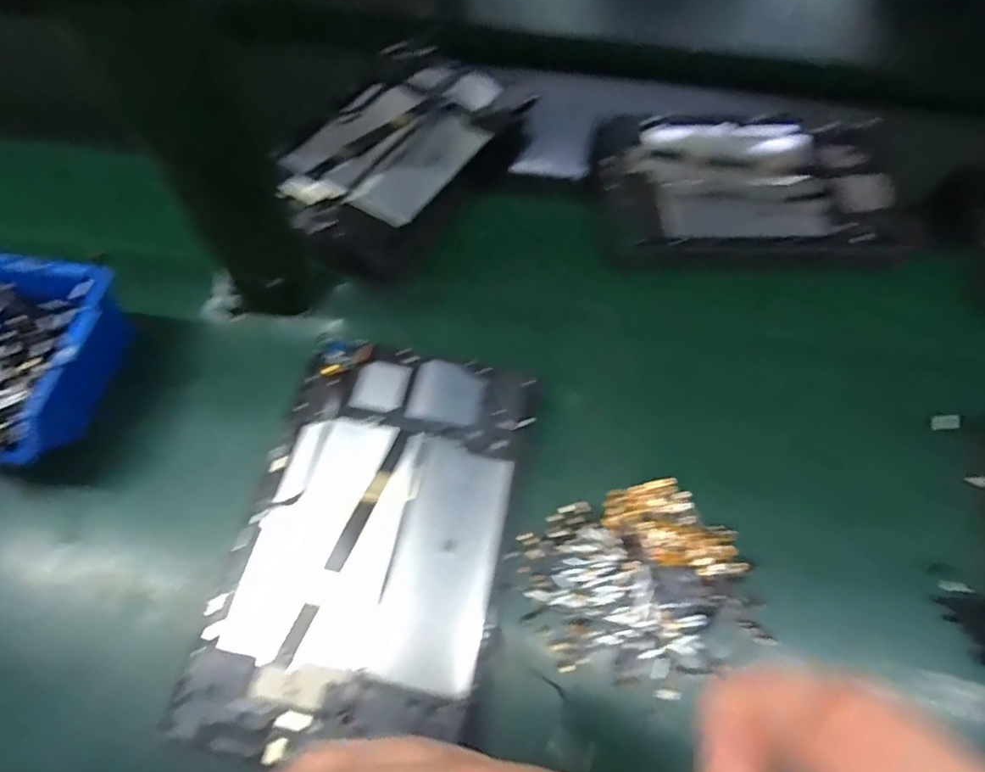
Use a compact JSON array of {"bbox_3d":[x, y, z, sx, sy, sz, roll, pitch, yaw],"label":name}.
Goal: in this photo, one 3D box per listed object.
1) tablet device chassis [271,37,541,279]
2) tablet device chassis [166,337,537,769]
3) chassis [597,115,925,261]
[{"bbox_3d":[-0.073,-0.201,0.469,0.163,0.010,0.246,29,65,12],"label":"tablet device chassis"},{"bbox_3d":[-0.068,0.083,0.324,0.149,0.017,0.230,11,62,3],"label":"tablet device chassis"},{"bbox_3d":[0.212,-0.167,0.456,0.232,0.011,0.156,-3,62,-1],"label":"chassis"}]

